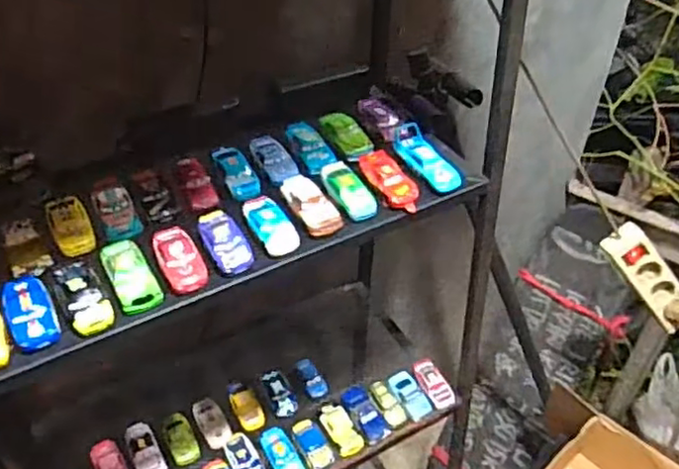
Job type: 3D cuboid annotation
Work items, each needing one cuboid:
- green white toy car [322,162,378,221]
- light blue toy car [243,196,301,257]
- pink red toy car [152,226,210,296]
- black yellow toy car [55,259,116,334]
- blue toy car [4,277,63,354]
[{"bbox_3d":[0.008,-0.048,0.674,0.037,0.017,0.084,-22,47,-23],"label":"green white toy car"},{"bbox_3d":[-0.072,-0.011,0.638,0.037,0.015,0.079,-21,47,-22],"label":"light blue toy car"},{"bbox_3d":[-0.154,0.021,0.609,0.037,0.018,0.079,-20,47,-21],"label":"pink red toy car"},{"bbox_3d":[-0.227,0.051,0.569,0.035,0.021,0.082,-20,47,-22],"label":"black yellow toy car"},{"bbox_3d":[-0.267,0.064,0.557,0.037,0.019,0.080,-20,47,-21],"label":"blue toy car"}]

